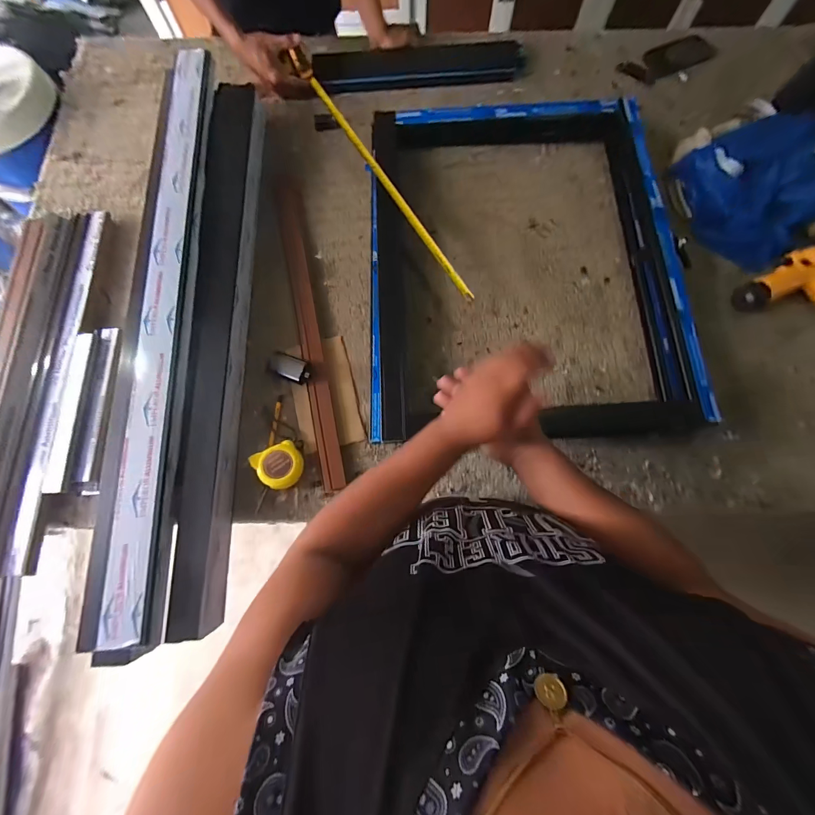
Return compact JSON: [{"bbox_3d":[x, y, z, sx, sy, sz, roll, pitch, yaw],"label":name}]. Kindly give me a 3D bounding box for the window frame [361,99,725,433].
[{"bbox_3d":[0.224,-0.314,0.711,0.606,0.101,0.754,-3,76,0],"label":"window frame"}]

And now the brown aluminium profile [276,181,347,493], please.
[{"bbox_3d":[-0.204,-0.182,0.716,0.045,0.015,0.697,-12,76,-3],"label":"brown aluminium profile"}]

